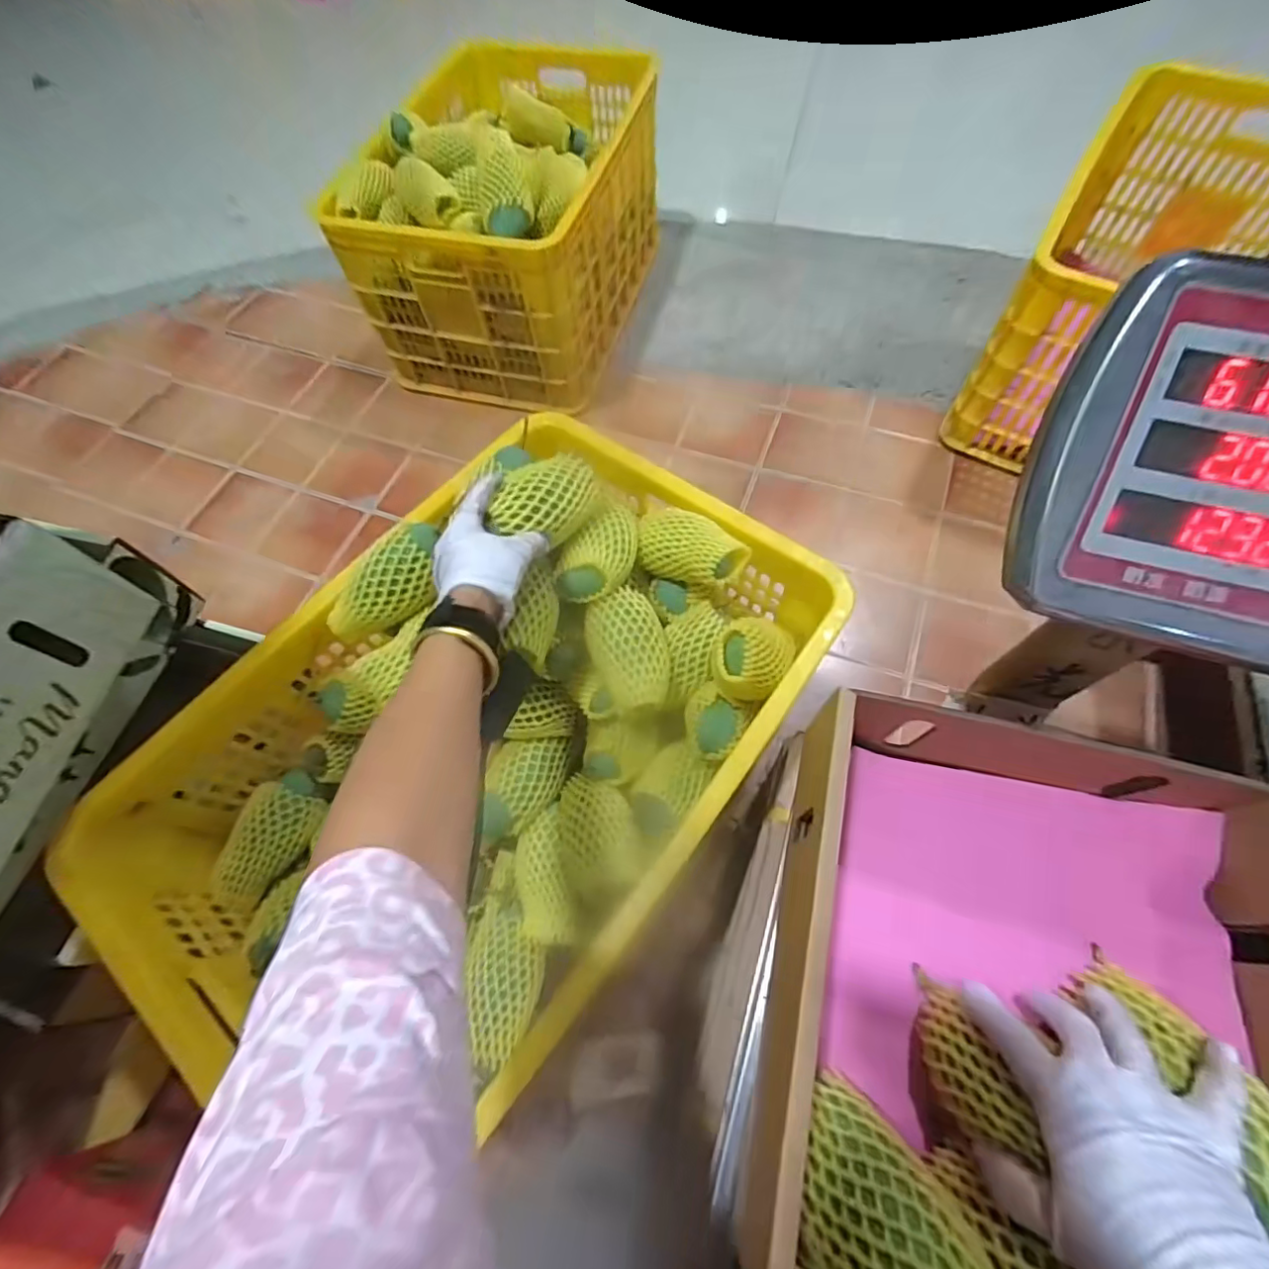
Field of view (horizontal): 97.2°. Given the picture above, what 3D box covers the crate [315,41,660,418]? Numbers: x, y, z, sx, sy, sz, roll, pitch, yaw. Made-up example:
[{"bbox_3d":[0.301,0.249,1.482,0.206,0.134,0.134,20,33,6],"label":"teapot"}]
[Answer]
[{"bbox_3d":[-0.209,-0.767,1.019,0.397,0.324,0.576,13,65,10],"label":"crate"}]

